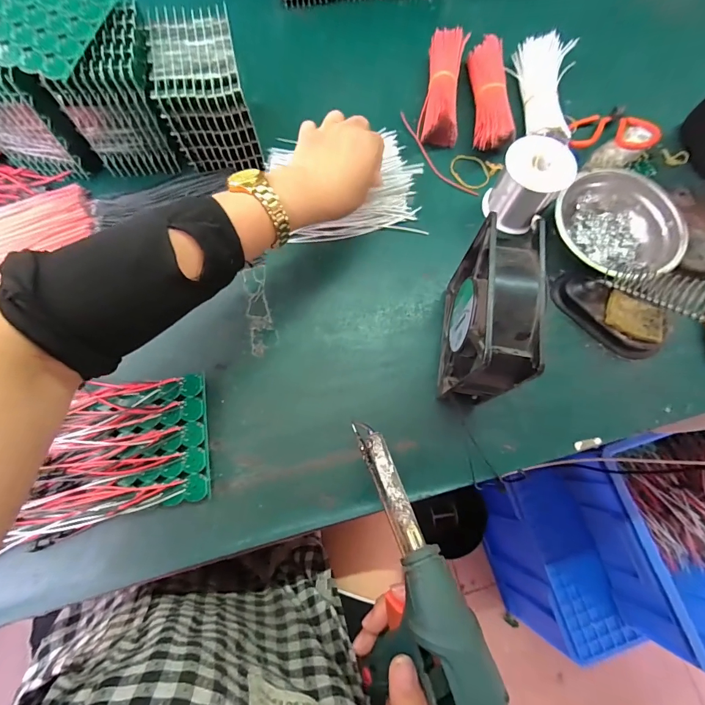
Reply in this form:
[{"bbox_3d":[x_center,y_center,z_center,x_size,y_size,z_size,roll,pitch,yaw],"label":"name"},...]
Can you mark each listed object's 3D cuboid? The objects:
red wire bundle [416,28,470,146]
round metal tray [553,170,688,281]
[{"bbox_3d":[0.108,-0.315,0.432,0.043,0.037,0.148,9,70,1],"label":"red wire bundle"},{"bbox_3d":[0.270,-0.134,0.380,0.123,0.039,0.108,26,72,7],"label":"round metal tray"}]

